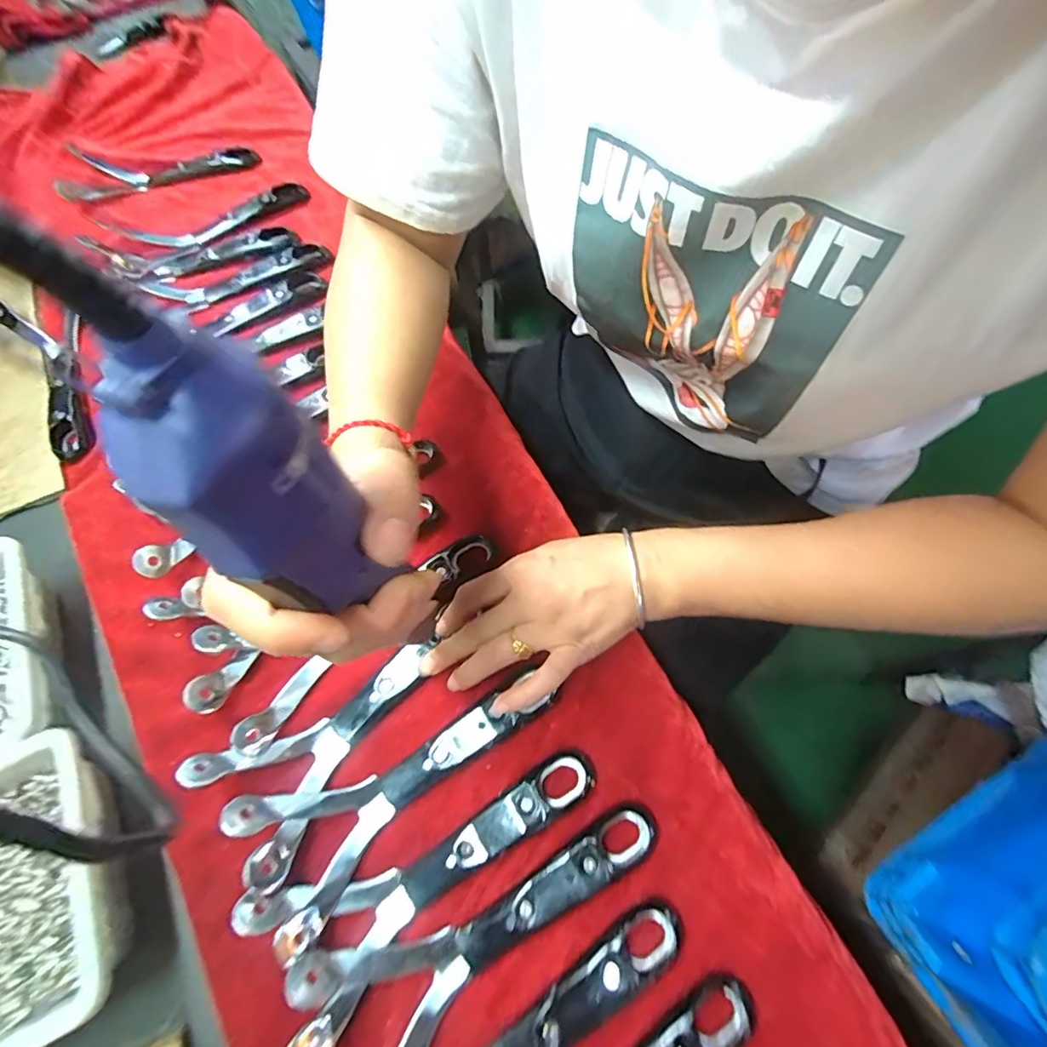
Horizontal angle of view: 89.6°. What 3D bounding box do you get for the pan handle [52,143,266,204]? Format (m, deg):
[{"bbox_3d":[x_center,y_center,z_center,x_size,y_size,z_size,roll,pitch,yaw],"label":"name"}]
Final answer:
[{"bbox_3d":[-0.399,-0.391,0.566,0.203,0.035,0.044,-19,66,-6],"label":"pan handle"}]

